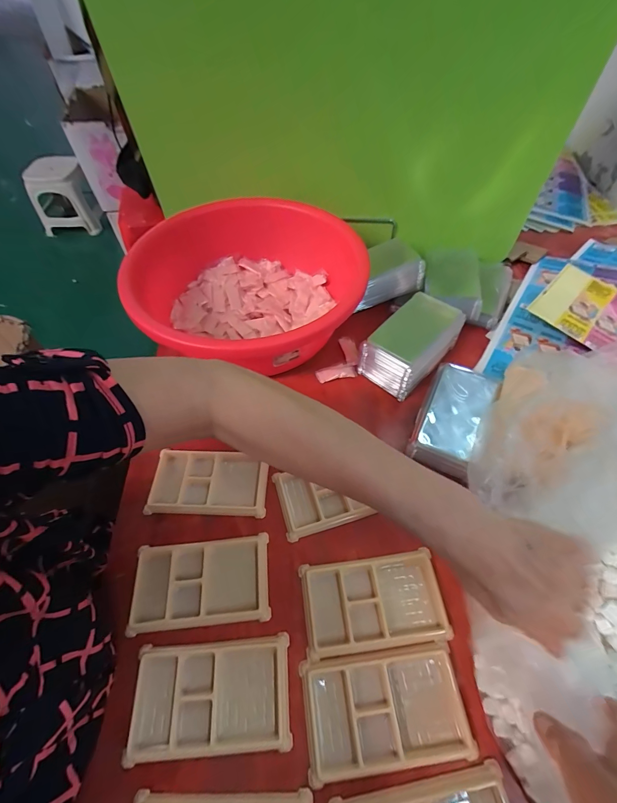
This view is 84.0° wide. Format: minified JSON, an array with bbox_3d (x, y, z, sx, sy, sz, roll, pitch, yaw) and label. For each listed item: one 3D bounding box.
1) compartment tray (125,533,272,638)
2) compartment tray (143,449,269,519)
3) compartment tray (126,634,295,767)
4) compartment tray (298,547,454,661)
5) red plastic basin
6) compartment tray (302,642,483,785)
[{"bbox_3d":[-0.112,0.185,0.352,0.138,0.008,0.078,-6,57,-3],"label":"compartment tray"},{"bbox_3d":[-0.120,0.096,0.408,0.139,0.010,0.074,2,57,3],"label":"compartment tray"},{"bbox_3d":[-0.086,0.260,0.303,0.136,0.008,0.077,-4,56,-1],"label":"compartment tray"},{"bbox_3d":[0.064,0.199,0.341,0.135,0.012,0.077,-7,57,-3],"label":"compartment tray"},{"bbox_3d":[-0.080,-0.173,0.501,0.312,0.112,0.284,-1,56,1],"label":"red plastic basin"},{"bbox_3d":[0.066,0.267,0.298,0.136,0.011,0.077,-7,57,-3],"label":"compartment tray"}]

